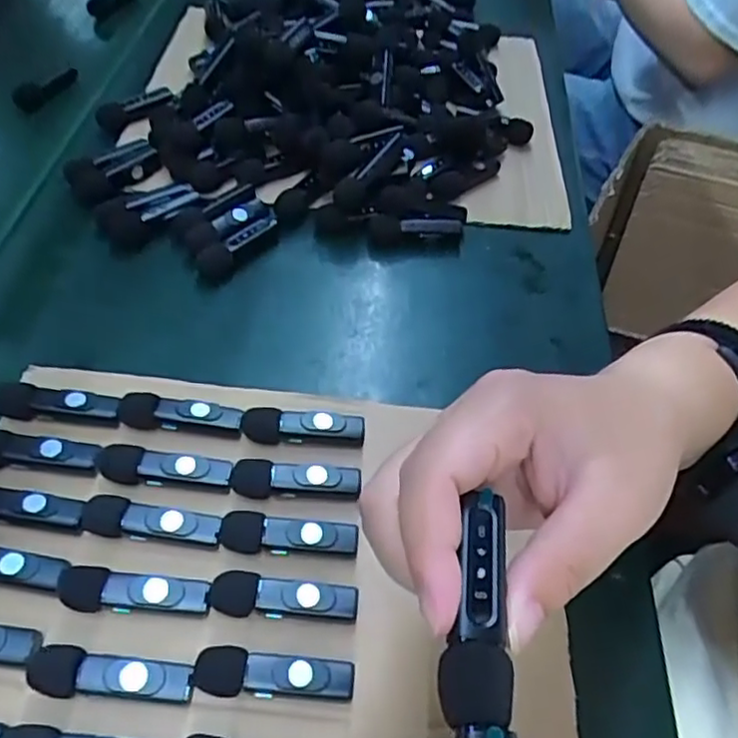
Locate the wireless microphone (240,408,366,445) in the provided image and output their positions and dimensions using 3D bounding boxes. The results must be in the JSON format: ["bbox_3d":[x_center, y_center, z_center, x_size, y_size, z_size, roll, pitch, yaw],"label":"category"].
[{"bbox_3d":[-0.035,0.031,0.355,0.063,0.019,0.014,2,52,-4],"label":"wireless microphone"}]

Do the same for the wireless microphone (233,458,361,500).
[{"bbox_3d":[-0.037,0.056,0.333,0.063,0.013,0.016,5,51,-1],"label":"wireless microphone"}]

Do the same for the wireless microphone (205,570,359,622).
[{"bbox_3d":[-0.038,0.102,0.297,0.065,0.015,0.018,6,51,-1],"label":"wireless microphone"}]

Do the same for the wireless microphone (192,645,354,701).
[{"bbox_3d":[-0.040,0.129,0.279,0.065,0.016,0.018,4,51,-2],"label":"wireless microphone"}]

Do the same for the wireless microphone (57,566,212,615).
[{"bbox_3d":[-0.105,0.099,0.293,0.066,0.011,0.018,7,51,0],"label":"wireless microphone"}]

